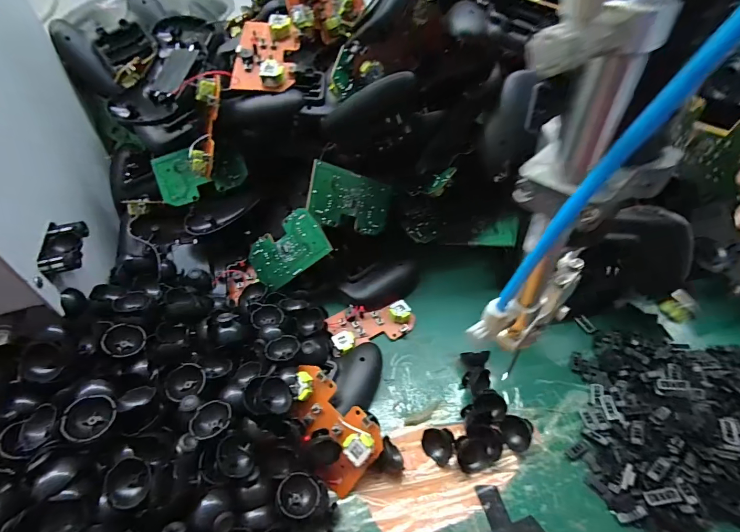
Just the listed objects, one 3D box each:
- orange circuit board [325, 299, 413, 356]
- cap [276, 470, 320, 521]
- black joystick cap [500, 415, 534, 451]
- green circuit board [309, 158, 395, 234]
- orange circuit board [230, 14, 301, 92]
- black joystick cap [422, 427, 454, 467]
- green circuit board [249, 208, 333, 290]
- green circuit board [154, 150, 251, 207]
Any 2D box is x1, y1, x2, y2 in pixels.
[{"bbox_3d":[0.000,0.056,0.379,0.084,0.016,0.046,-19,50,-15],"label":"orange circuit board"},{"bbox_3d":[-0.048,0.157,0.262,0.027,0.017,0.028,0,48,0],"label":"cap"},{"bbox_3d":[0.116,0.133,0.305,0.023,0.014,0.023,14,49,13],"label":"black joystick cap"},{"bbox_3d":[-0.018,-0.063,0.374,0.093,0.055,0.004,9,-2,-38],"label":"green circuit board"},{"bbox_3d":[-0.095,-0.199,0.356,0.054,0.015,0.084,1,67,-2],"label":"orange circuit board"},{"bbox_3d":[0.053,0.141,0.304,0.023,0.012,0.024,0,48,0],"label":"black joystick cap"},{"bbox_3d":[-0.084,-0.016,0.388,0.090,0.005,0.054,-34,79,20],"label":"green circuit board"},{"bbox_3d":[-0.178,-0.099,0.401,0.089,0.008,0.054,-22,89,-1],"label":"green circuit board"}]

